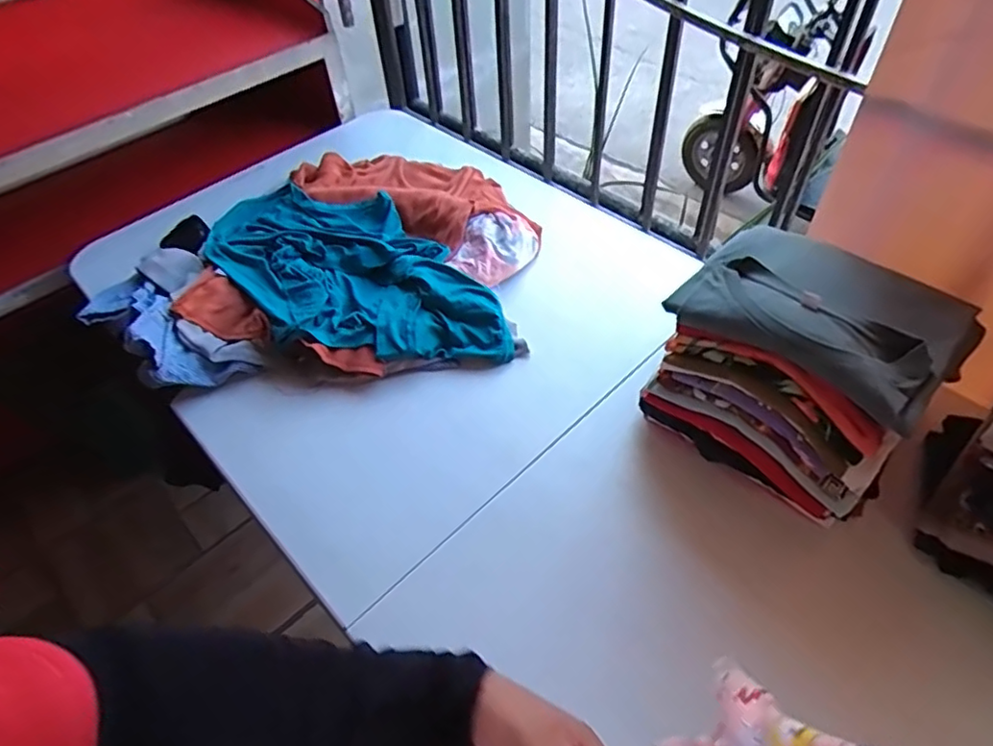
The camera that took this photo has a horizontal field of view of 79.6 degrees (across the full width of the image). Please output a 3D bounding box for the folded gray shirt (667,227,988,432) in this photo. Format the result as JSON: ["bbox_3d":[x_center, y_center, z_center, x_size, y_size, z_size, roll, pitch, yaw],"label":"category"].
[{"bbox_3d":[0.336,-0.078,0.610,0.247,0.046,0.205,34,60,28],"label":"folded gray shirt"}]

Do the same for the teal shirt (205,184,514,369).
[{"bbox_3d":[-0.247,-0.157,0.938,0.274,0.079,0.553,-35,56,-22],"label":"teal shirt"}]

